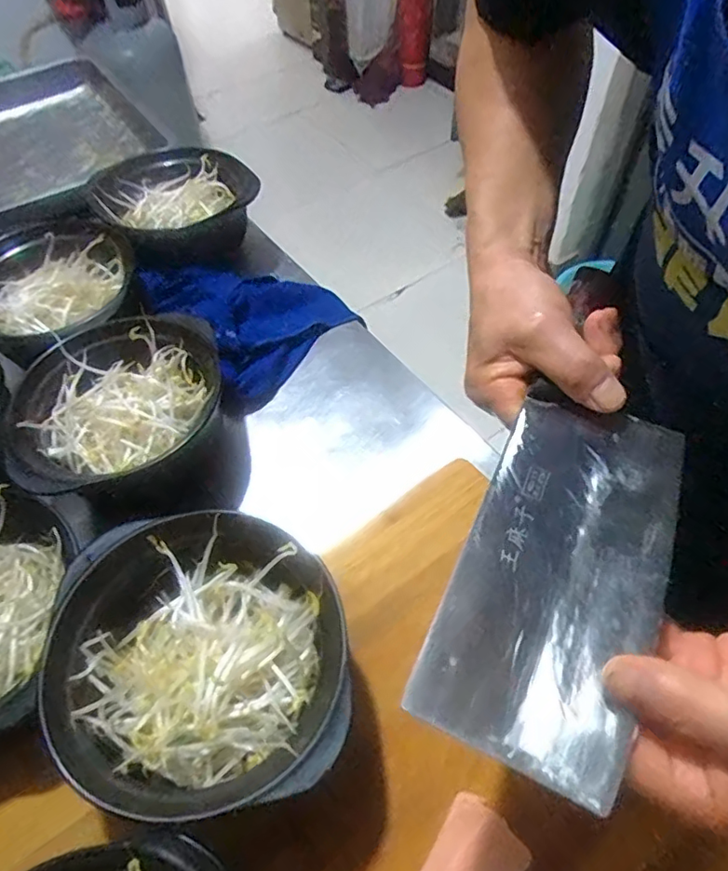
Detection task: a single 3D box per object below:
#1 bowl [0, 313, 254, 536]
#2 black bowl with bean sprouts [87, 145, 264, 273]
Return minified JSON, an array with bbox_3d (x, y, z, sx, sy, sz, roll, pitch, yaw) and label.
[{"bbox_3d":[-0.201,-0.011,0.501,0.174,0.089,0.174,-1,54,1],"label":"bowl"},{"bbox_3d":[-0.209,-0.267,0.666,0.171,0.057,0.204,-32,59,-20],"label":"black bowl with bean sprouts"}]

